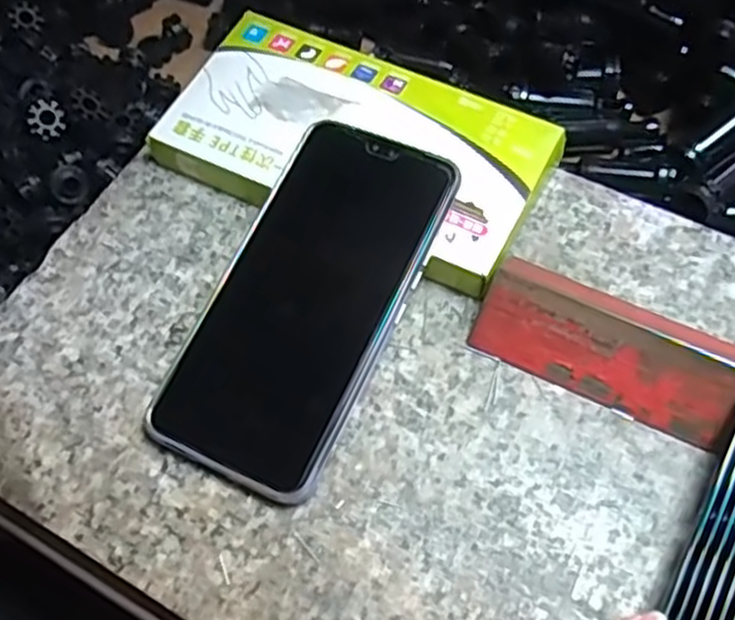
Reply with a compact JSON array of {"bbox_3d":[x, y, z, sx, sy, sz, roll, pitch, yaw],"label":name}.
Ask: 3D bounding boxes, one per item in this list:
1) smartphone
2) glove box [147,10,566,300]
[{"bbox_3d":[-0.025,-0.005,0.326,0.074,0.010,0.157,21,74,18],"label":"smartphone"},{"bbox_3d":[-0.006,-0.079,0.374,0.176,0.034,0.090,23,63,15],"label":"glove box"}]

